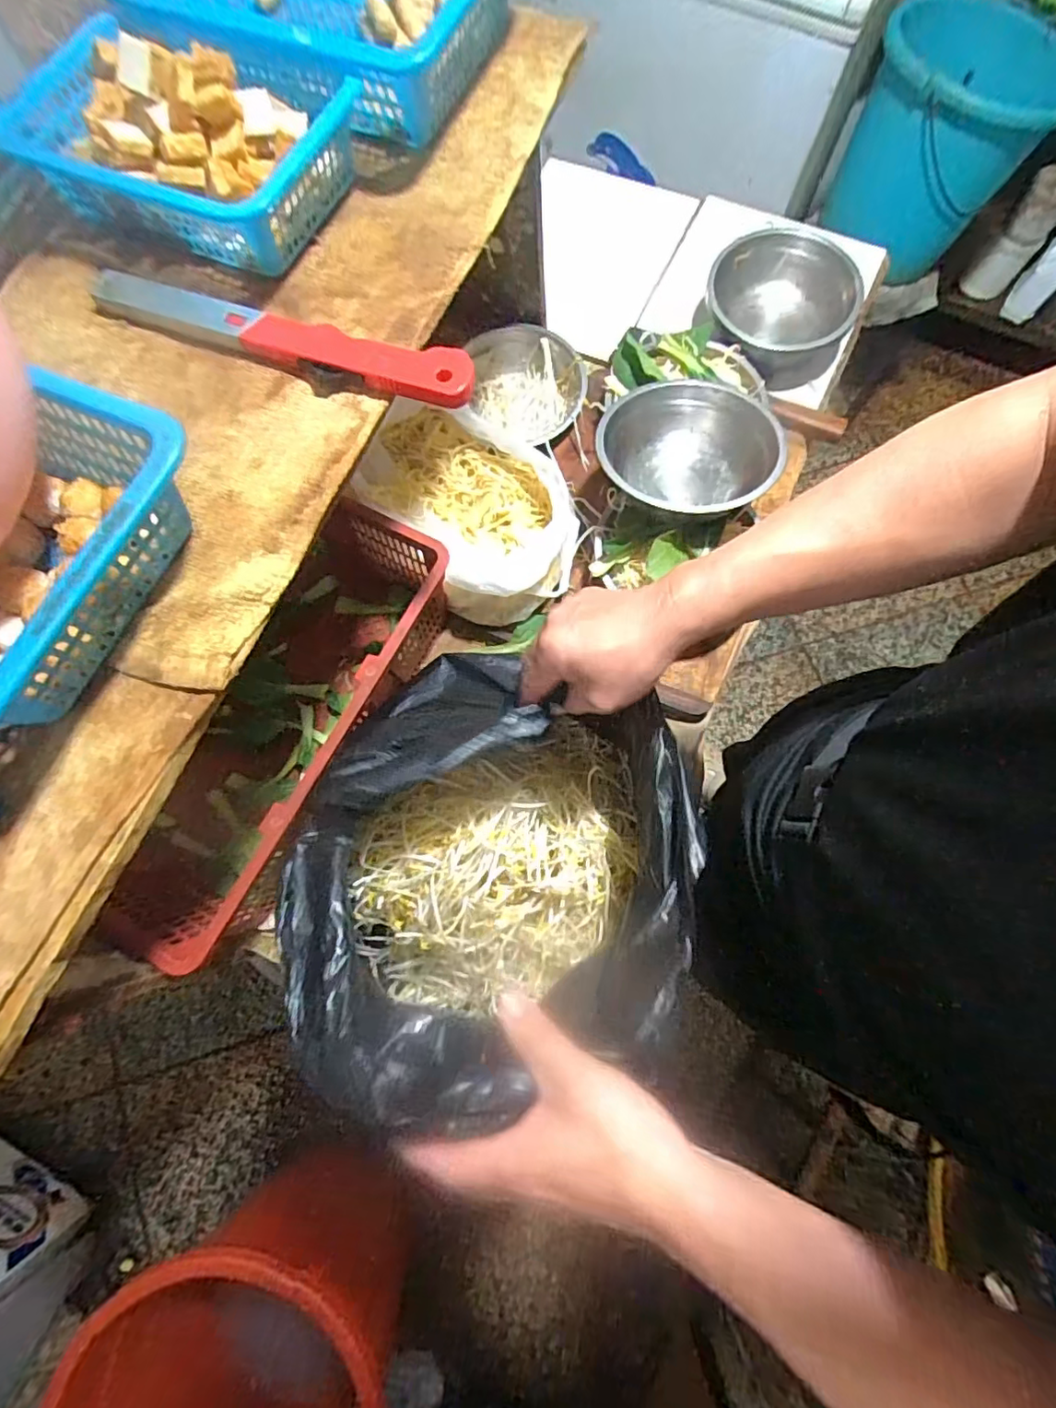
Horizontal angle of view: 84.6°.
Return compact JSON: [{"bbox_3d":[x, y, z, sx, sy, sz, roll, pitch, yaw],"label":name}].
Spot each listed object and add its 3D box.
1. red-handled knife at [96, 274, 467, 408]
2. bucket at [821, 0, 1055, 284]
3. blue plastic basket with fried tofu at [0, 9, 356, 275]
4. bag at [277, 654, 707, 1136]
[{"bbox_3d":[-0.171,-0.258,0.402,0.283,0.021,0.041,19,77,5],"label":"red-handled knife"},{"bbox_3d":[0.853,-1.148,1.218,0.376,0.382,0.362,0,76,1],"label":"bucket"},{"bbox_3d":[-0.252,-0.416,0.424,0.232,0.061,0.167,18,77,5],"label":"blue plastic basket with fried tofu"},{"bbox_3d":[-0.030,0.121,0.496,0.259,0.251,0.318,12,77,4],"label":"bag"}]

